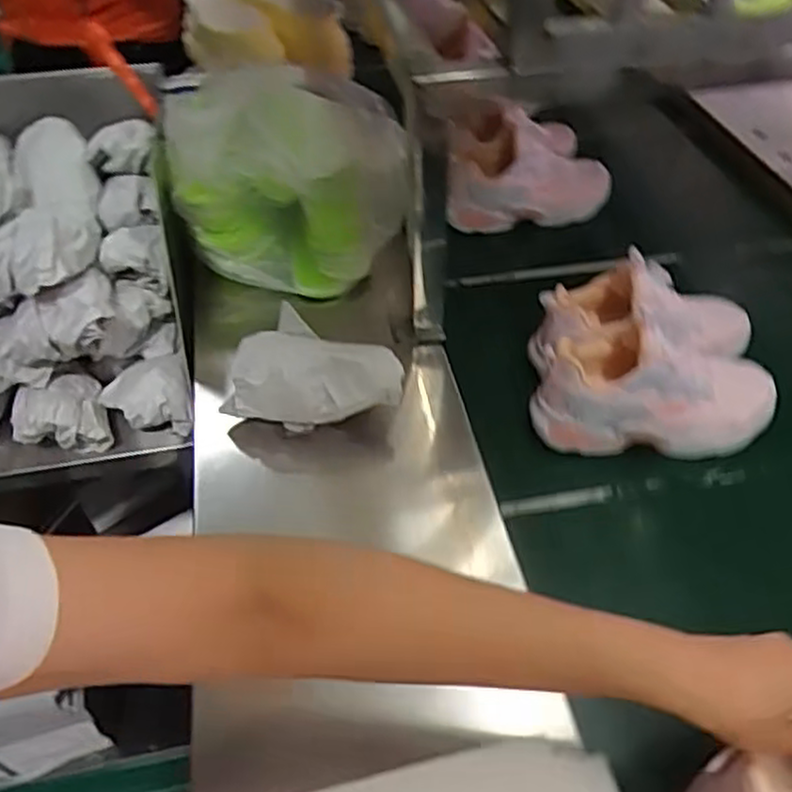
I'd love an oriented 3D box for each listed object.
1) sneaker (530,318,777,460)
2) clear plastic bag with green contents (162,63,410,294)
[{"bbox_3d":[0.236,-0.011,0.660,0.217,0.103,0.090,-3,45,-2],"label":"sneaker"},{"bbox_3d":[-0.110,-0.234,0.801,0.245,0.175,0.172,7,46,9],"label":"clear plastic bag with green contents"}]

